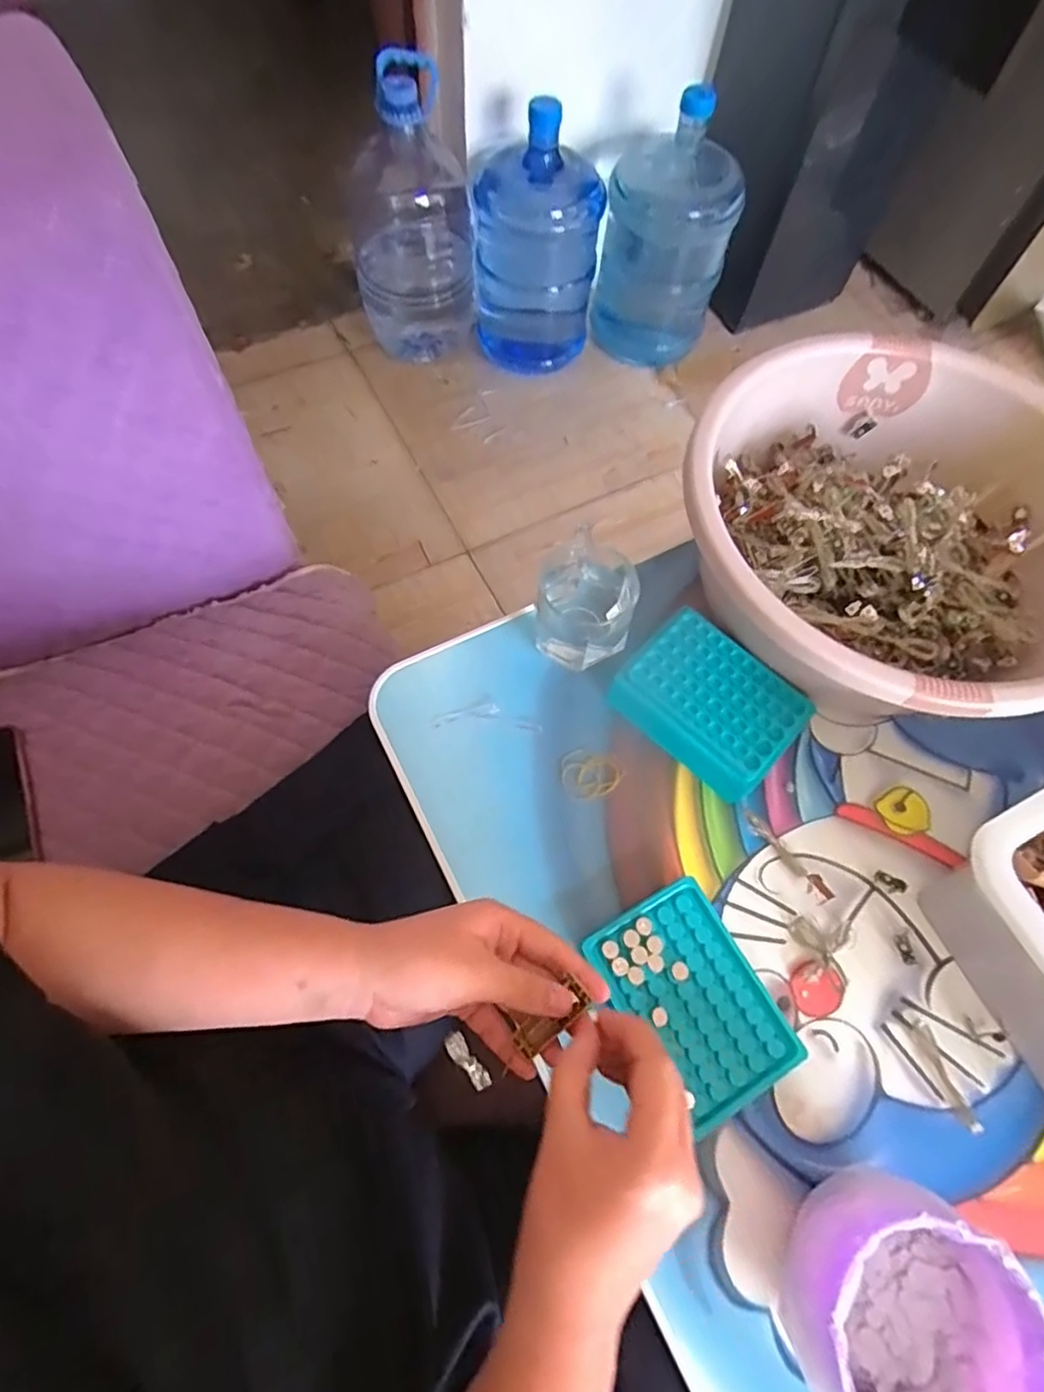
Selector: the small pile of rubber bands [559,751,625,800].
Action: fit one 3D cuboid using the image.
[{"bbox_3d":[0.053,0.063,0.496,0.046,0.009,0.036,18,67,5],"label":"small pile of rubber bands"}]

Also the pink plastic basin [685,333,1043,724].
[{"bbox_3d":[0.300,-0.123,0.512,0.304,0.120,0.311,1,66,-2],"label":"pink plastic basin"}]

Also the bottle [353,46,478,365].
[{"bbox_3d":[-0.217,-0.913,1.250,0.232,0.449,0.231,-5,67,-5],"label":"bottle"}]

